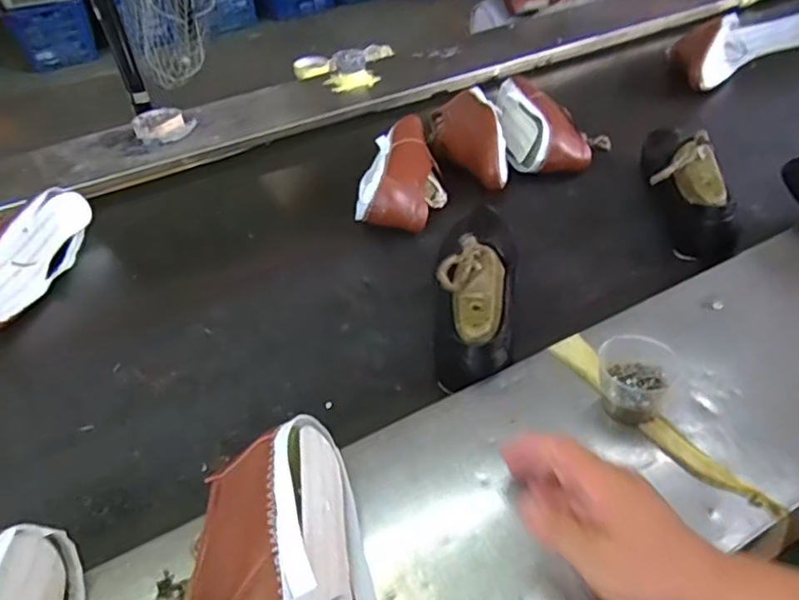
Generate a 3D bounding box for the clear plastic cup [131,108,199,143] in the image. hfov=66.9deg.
[{"bbox_3d":[-0.412,-0.303,1.055,0.094,0.030,0.090,-4,40,4],"label":"clear plastic cup"}]

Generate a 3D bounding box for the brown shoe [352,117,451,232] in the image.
[{"bbox_3d":[0.001,-0.194,0.876,0.124,0.071,0.242,-3,40,5],"label":"brown shoe"}]

